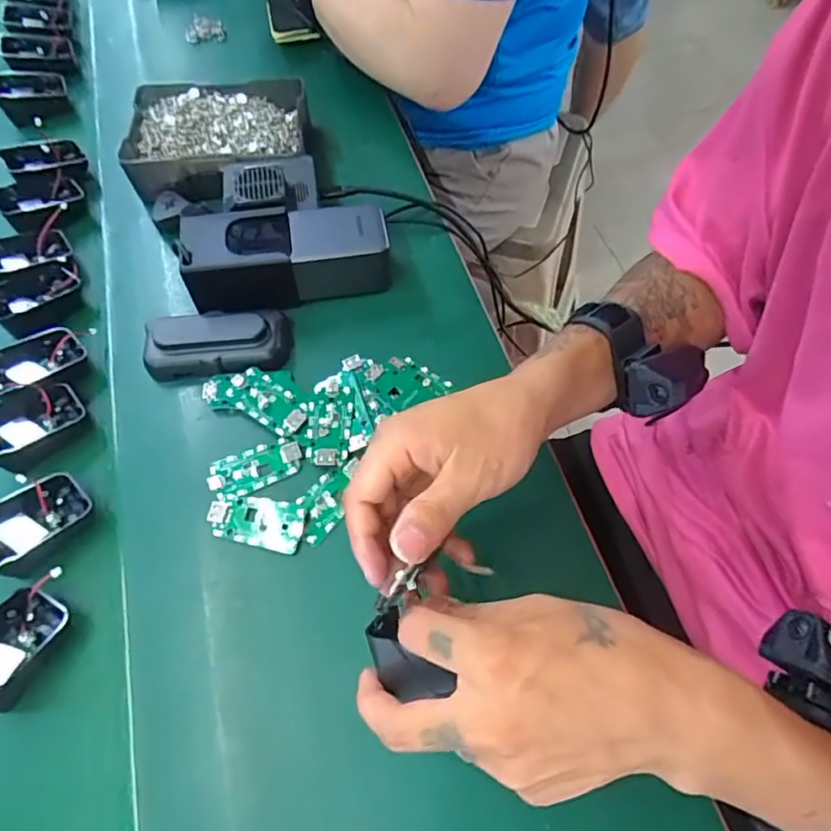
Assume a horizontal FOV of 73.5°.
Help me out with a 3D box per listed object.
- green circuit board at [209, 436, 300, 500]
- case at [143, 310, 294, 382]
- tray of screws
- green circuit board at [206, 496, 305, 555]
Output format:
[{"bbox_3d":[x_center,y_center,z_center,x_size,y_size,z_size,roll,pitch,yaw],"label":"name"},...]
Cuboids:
[{"bbox_3d":[-0.112,0.036,0.390,0.064,0.004,0.032,-23,64,-12],"label":"green circuit board"},{"bbox_3d":[-0.151,-0.058,0.425,0.107,0.023,0.049,-6,62,-3],"label":"case"},{"bbox_3d":[-0.182,-0.254,0.531,0.163,0.056,0.133,-8,62,-4],"label":"tray of screws"},{"bbox_3d":[-0.105,0.070,0.369,0.063,0.006,0.032,11,62,6],"label":"green circuit board"}]

